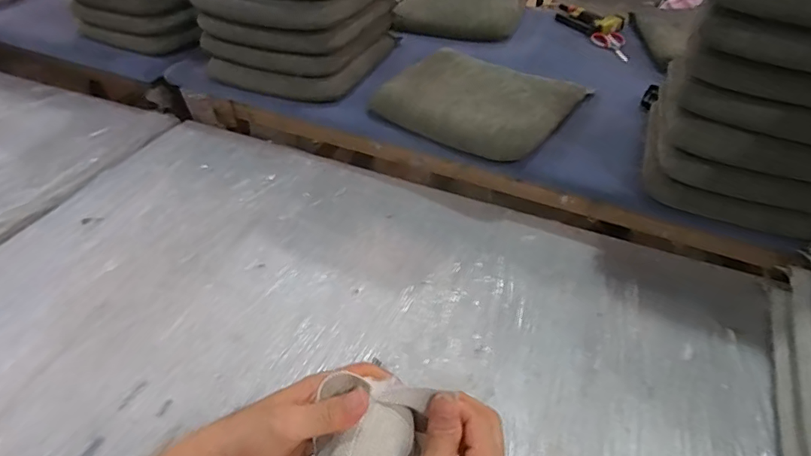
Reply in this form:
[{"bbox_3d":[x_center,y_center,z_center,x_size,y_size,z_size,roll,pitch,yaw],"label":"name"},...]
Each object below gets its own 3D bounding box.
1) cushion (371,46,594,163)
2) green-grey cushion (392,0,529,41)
[{"bbox_3d":[0.185,-0.331,1.208,0.429,0.070,0.362,25,49,23],"label":"cushion"},{"bbox_3d":[0.211,-0.785,1.669,0.394,0.098,0.505,8,44,8],"label":"green-grey cushion"}]

